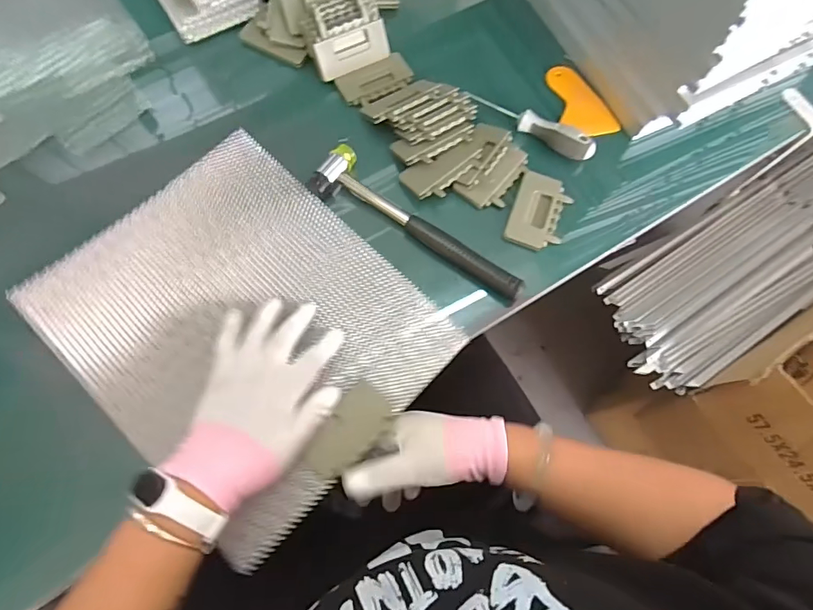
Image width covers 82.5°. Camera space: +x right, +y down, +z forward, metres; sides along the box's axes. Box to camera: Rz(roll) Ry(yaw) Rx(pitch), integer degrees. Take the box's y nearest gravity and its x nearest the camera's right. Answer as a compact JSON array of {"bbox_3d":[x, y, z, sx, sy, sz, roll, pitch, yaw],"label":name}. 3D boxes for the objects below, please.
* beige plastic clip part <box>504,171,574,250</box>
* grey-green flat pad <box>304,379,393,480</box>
[{"bbox_3d":[0.141,-0.099,0.490,0.055,0.007,0.084,21,71,5],"label":"beige plastic clip part"},{"bbox_3d":[-0.050,0.112,0.411,0.046,0.008,0.086,36,75,10],"label":"grey-green flat pad"}]

